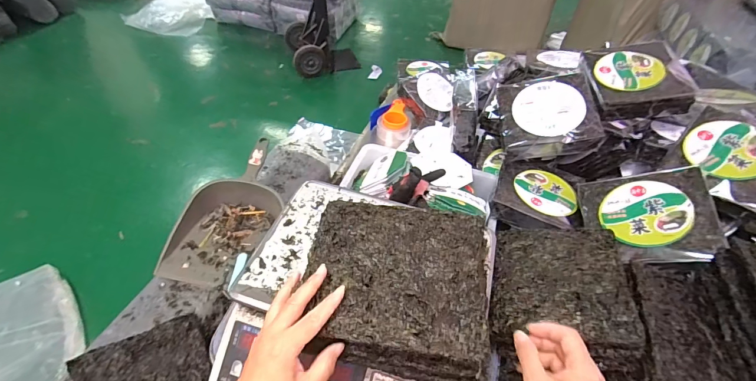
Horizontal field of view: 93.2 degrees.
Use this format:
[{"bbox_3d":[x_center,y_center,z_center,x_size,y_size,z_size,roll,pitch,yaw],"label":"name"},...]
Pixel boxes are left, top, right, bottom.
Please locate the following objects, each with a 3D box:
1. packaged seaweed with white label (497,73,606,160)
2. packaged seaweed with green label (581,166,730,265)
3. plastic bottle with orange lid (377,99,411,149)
[{"bbox_3d":[0.397,-0.186,0.844,0.202,0.048,0.205,-6,65,16],"label":"packaged seaweed with white label"},{"bbox_3d":[0.491,0.044,0.661,0.194,0.022,0.188,-11,50,32],"label":"packaged seaweed with green label"},{"bbox_3d":[0.056,-0.227,1.190,0.110,0.085,0.163,7,46,3],"label":"plastic bottle with orange lid"}]

